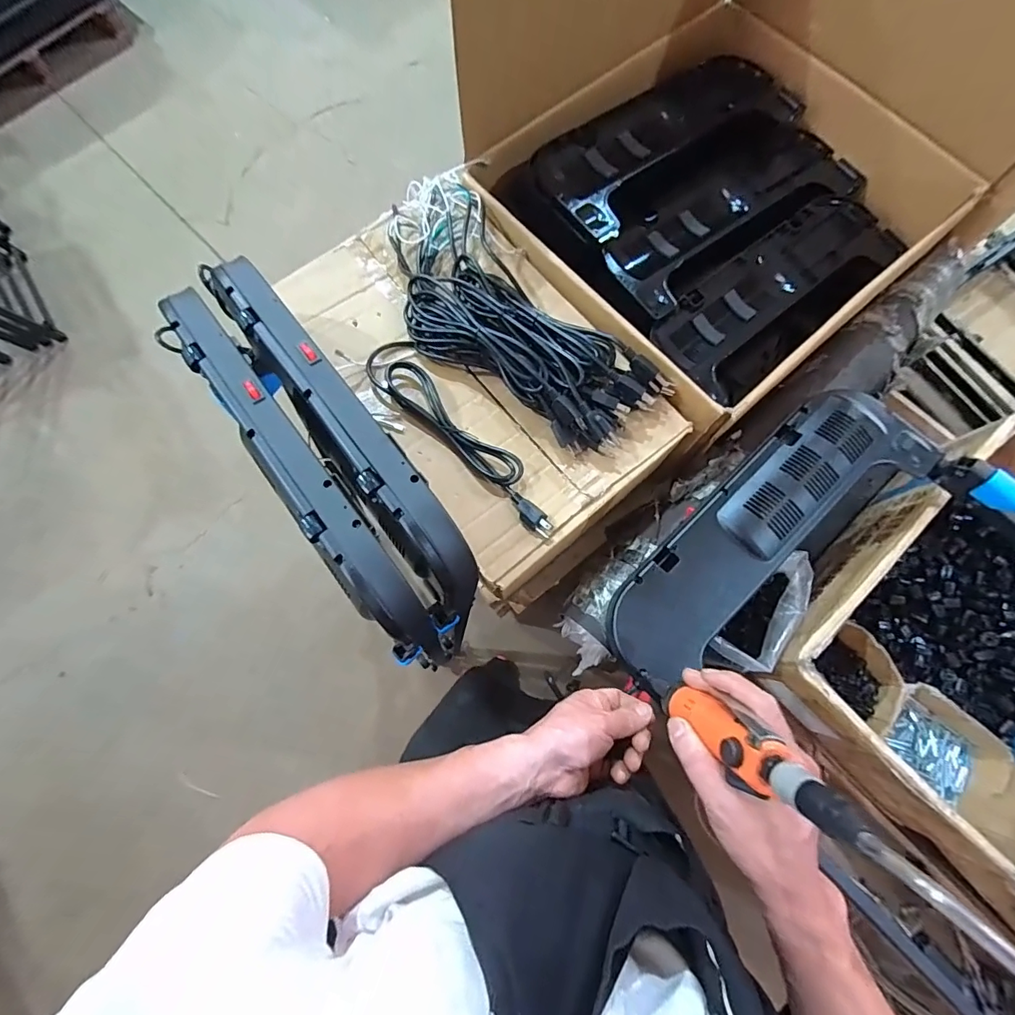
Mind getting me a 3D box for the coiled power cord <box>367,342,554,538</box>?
[{"bbox_3d":[-0.063,-0.093,0.594,0.071,0.021,0.339,-40,78,-9],"label":"coiled power cord"}]

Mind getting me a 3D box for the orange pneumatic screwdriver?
[{"bbox_3d":[0.172,0.179,0.353,0.035,0.226,0.030,-38,94,-8],"label":"orange pneumatic screwdriver"}]

